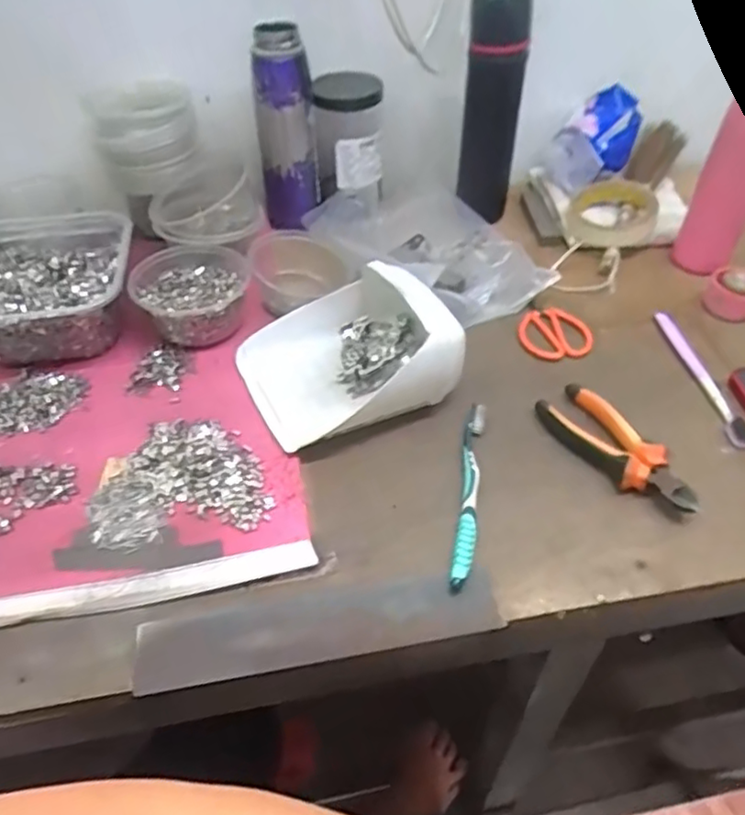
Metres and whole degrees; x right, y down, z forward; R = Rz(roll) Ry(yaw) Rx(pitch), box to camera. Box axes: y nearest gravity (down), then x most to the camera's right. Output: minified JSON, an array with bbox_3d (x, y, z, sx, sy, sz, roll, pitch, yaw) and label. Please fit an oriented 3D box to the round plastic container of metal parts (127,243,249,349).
[{"bbox_3d":[-0.180,-0.113,0.652,0.108,0.056,0.111,0,48,0],"label":"round plastic container of metal parts"}]

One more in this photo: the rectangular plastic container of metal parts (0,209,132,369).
[{"bbox_3d":[-0.325,-0.121,0.646,0.172,0.069,0.178,-9,49,-9],"label":"rectangular plastic container of metal parts"}]

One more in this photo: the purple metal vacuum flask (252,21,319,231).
[{"bbox_3d":[-0.100,-0.319,0.754,0.062,0.210,0.063,-8,49,-7],"label":"purple metal vacuum flask"}]

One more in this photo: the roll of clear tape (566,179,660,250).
[{"bbox_3d":[0.283,-0.230,0.774,0.099,0.039,0.109,8,49,7],"label":"roll of clear tape"}]

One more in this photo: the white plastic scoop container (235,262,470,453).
[{"bbox_3d":[-0.024,-0.056,0.585,0.174,0.076,0.157,-23,53,-20],"label":"white plastic scoop container"}]

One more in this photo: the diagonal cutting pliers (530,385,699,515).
[{"bbox_3d":[0.206,0.033,0.547,0.046,0.029,0.149,-24,53,-20],"label":"diagonal cutting pliers"}]

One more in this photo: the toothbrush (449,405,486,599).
[{"bbox_3d":[0.078,0.063,0.522,0.016,0.018,0.180,8,49,7],"label":"toothbrush"}]

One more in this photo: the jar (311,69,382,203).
[{"bbox_3d":[-0.028,-0.322,0.783,0.080,0.127,0.068,-2,48,-2],"label":"jar"}]

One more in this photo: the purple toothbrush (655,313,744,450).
[{"bbox_3d":[0.313,-0.031,0.620,0.019,0.007,0.176,-4,48,-4],"label":"purple toothbrush"}]

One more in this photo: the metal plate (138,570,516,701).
[{"bbox_3d":[-0.036,0.150,0.449,0.244,0.006,0.050,-8,49,-8],"label":"metal plate"}]

